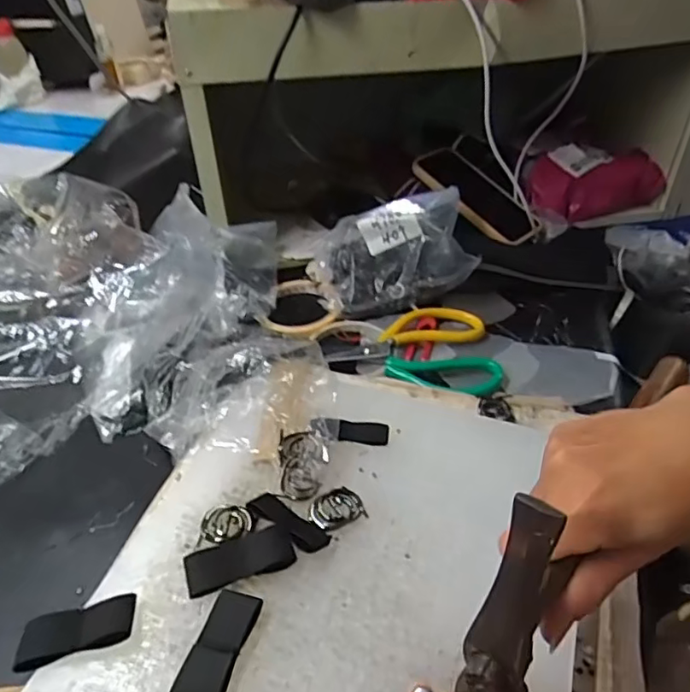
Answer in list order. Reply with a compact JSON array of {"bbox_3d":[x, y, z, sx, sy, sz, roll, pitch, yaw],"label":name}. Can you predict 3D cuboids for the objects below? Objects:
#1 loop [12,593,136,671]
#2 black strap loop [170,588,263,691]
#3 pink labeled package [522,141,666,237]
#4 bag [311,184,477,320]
[{"bbox_3d":[-0.143,0.153,0.308,0.058,0.012,0.028,-10,41,-10],"label":"loop"},{"bbox_3d":[-0.067,0.158,0.298,0.028,0.008,0.062,11,42,15],"label":"black strap loop"},{"bbox_3d":[0.311,-0.209,0.722,0.170,0.069,0.084,-17,40,-16],"label":"pink labeled package"},{"bbox_3d":[0.047,-0.104,0.609,0.165,0.077,0.120,-5,39,-4],"label":"bag"}]

